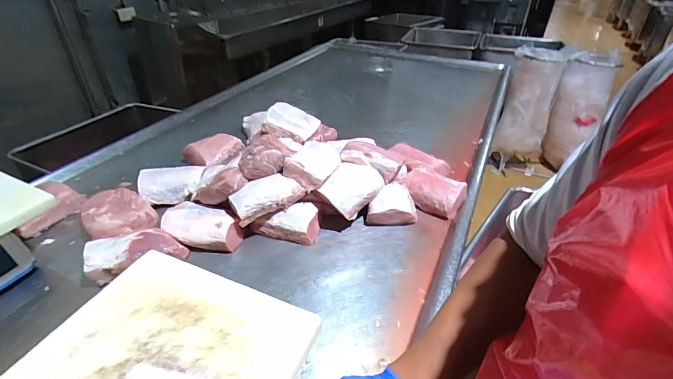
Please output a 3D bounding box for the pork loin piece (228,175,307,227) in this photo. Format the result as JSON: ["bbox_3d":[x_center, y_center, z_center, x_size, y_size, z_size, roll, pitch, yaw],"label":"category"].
[{"bbox_3d":[-0.163,0.016,0.829,0.153,0.057,0.072,-19,39,-24],"label":"pork loin piece"}]

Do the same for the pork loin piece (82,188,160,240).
[{"bbox_3d":[-0.525,0.059,0.855,0.142,0.062,0.176,-28,44,-33],"label":"pork loin piece"}]

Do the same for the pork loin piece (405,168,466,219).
[{"bbox_3d":[0.259,0.002,0.946,0.149,0.061,0.114,21,40,27],"label":"pork loin piece"}]

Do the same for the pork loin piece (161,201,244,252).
[{"bbox_3d":[-0.311,0.088,0.830,0.199,0.057,0.106,8,36,12],"label":"pork loin piece"}]

